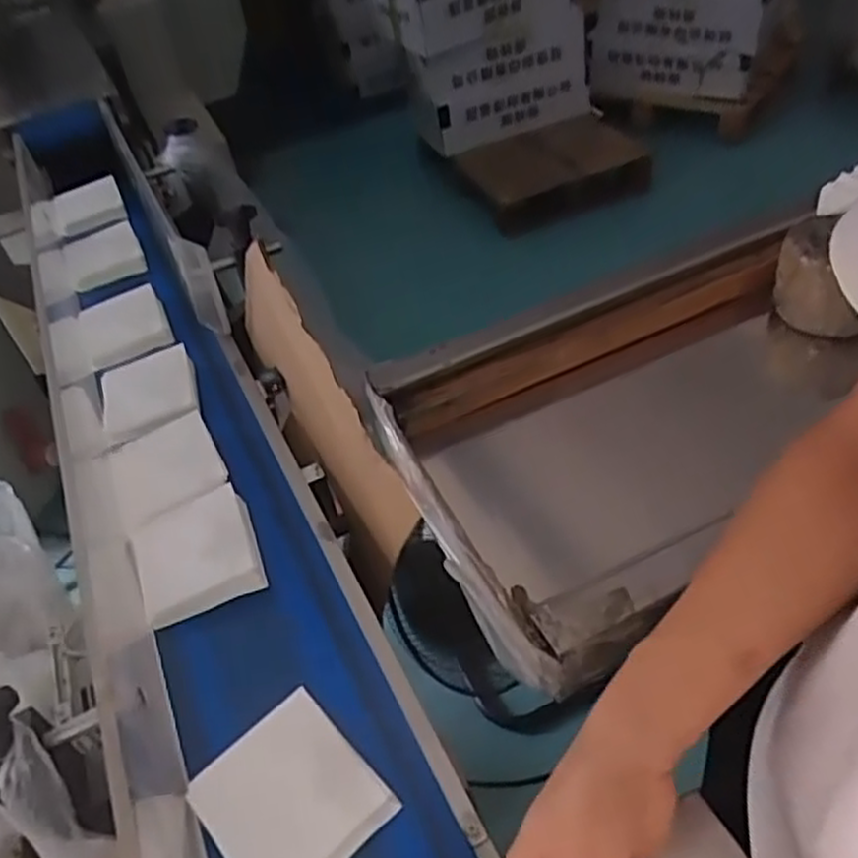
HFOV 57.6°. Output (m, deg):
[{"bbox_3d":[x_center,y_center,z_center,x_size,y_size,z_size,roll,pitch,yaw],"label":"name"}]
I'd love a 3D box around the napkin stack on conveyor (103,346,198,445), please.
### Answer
[{"bbox_3d":[-0.282,-0.043,0.789,0.092,0.029,0.108,-16,44,-8],"label":"napkin stack on conveyor"}]

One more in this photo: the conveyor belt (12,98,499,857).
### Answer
[{"bbox_3d":[-0.316,-0.093,0.812,0.190,0.117,1.243,-23,46,-15],"label":"conveyor belt"}]

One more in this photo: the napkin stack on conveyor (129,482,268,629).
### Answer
[{"bbox_3d":[-0.189,0.099,0.630,0.095,0.025,0.102,-20,45,-12],"label":"napkin stack on conveyor"}]

